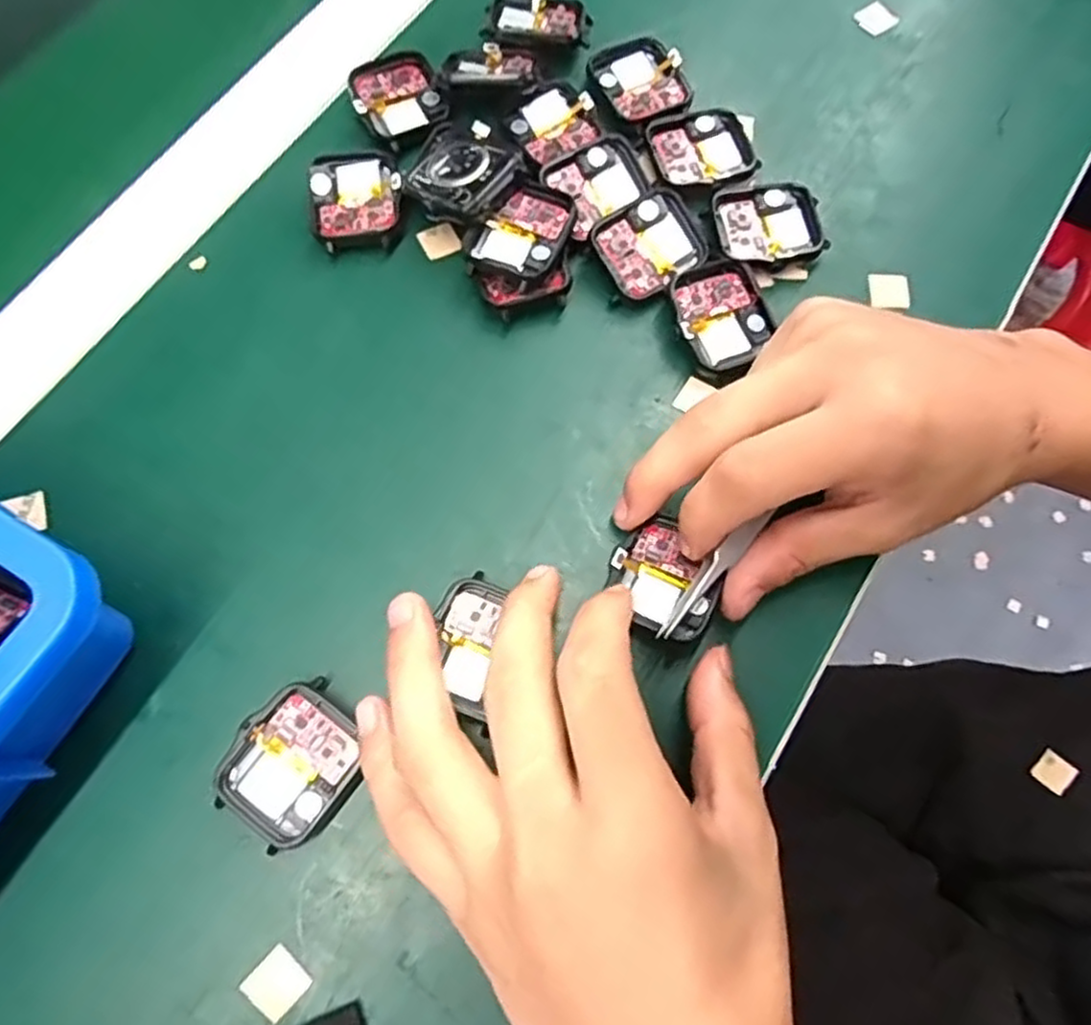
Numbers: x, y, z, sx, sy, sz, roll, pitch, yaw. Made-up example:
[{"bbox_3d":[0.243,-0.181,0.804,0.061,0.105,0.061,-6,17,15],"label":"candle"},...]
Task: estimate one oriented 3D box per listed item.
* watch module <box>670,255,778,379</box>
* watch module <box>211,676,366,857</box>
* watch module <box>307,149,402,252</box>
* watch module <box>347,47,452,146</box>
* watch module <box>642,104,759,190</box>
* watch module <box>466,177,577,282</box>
[{"bbox_3d":[0.069,-0.077,0.282,0.038,0.010,0.042,-30,74,-9],"label":"watch module"},{"bbox_3d":[-0.081,0.082,0.234,0.040,0.011,0.045,35,75,11],"label":"watch module"},{"bbox_3d":[-0.079,-0.130,0.299,0.037,0.012,0.046,-9,72,-3],"label":"watch module"},{"bbox_3d":[-0.063,-0.182,0.313,0.037,0.006,0.044,-31,74,-10],"label":"watch module"},{"bbox_3d":[0.066,-0.156,0.307,0.041,0.007,0.039,-23,73,-7],"label":"watch module"},{"bbox_3d":[-0.008,-0.111,0.286,0.033,0.013,0.041,24,73,8],"label":"watch module"}]

